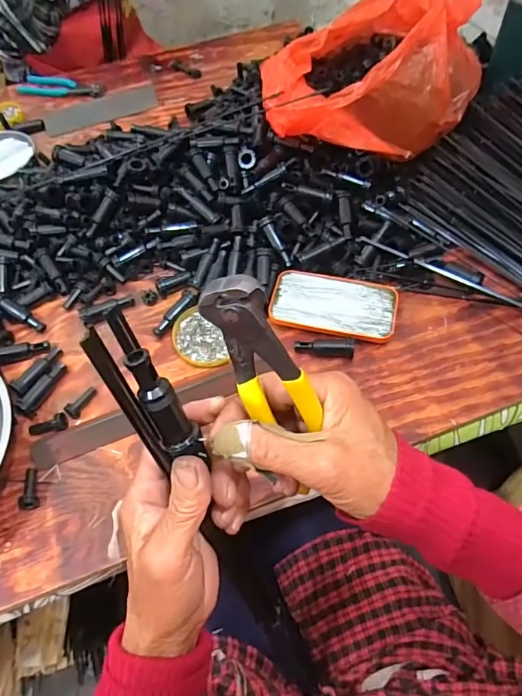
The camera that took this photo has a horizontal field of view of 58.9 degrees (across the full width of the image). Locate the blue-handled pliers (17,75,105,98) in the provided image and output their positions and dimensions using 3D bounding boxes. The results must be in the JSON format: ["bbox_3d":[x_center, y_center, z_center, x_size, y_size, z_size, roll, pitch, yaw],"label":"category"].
[{"bbox_3d":[-0.368,-0.487,0.858,0.164,0.009,0.060,7,58,7],"label":"blue-handled pliers"}]

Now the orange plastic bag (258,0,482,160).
[{"bbox_3d":[0.143,-0.386,0.633,0.285,0.134,0.243,-9,57,-3],"label":"orange plastic bag"}]

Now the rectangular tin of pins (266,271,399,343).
[{"bbox_3d":[0.086,-0.049,0.550,0.143,0.022,0.075,10,58,9],"label":"rectangular tin of pins"}]

